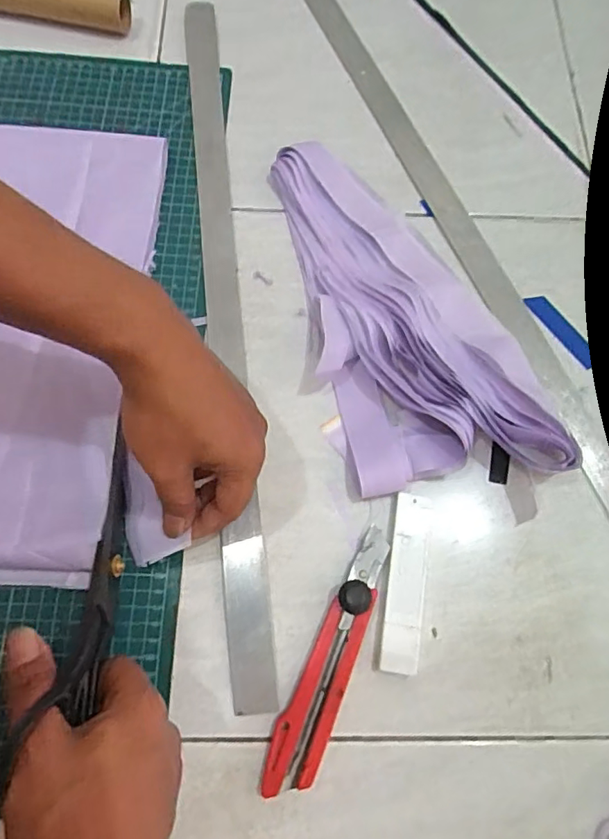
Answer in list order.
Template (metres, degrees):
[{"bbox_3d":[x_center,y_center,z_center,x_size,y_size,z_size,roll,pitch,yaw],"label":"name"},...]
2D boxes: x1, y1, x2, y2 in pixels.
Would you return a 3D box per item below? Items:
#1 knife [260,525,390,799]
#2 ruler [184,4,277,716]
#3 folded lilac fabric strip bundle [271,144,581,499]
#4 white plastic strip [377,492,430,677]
[{"bbox_3d":[0.019,0.153,0.350,0.033,0.018,0.167,22,72,5],"label":"knife"},{"bbox_3d":[-0.068,-0.110,0.444,0.029,0.009,0.625,-4,72,-10],"label":"ruler"},{"bbox_3d":[0.076,-0.095,0.424,0.149,0.032,0.302,-13,72,-7],"label":"folded lilac fabric strip bundle"},{"bbox_3d":[0.069,0.109,0.367,0.024,0.009,0.115,9,71,1],"label":"white plastic strip"}]

